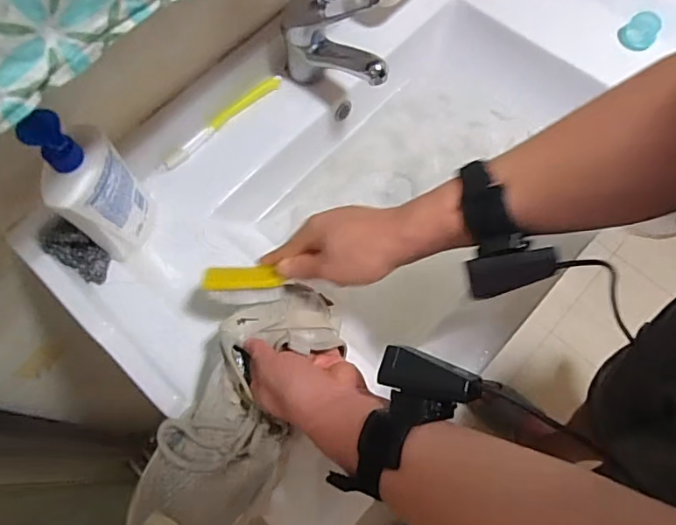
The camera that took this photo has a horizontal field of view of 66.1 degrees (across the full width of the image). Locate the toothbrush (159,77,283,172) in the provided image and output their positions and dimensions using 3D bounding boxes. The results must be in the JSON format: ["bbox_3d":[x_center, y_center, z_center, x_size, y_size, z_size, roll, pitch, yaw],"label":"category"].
[{"bbox_3d":[-0.149,-0.177,0.659,0.193,0.011,0.018,-42,73,-14],"label":"toothbrush"}]

